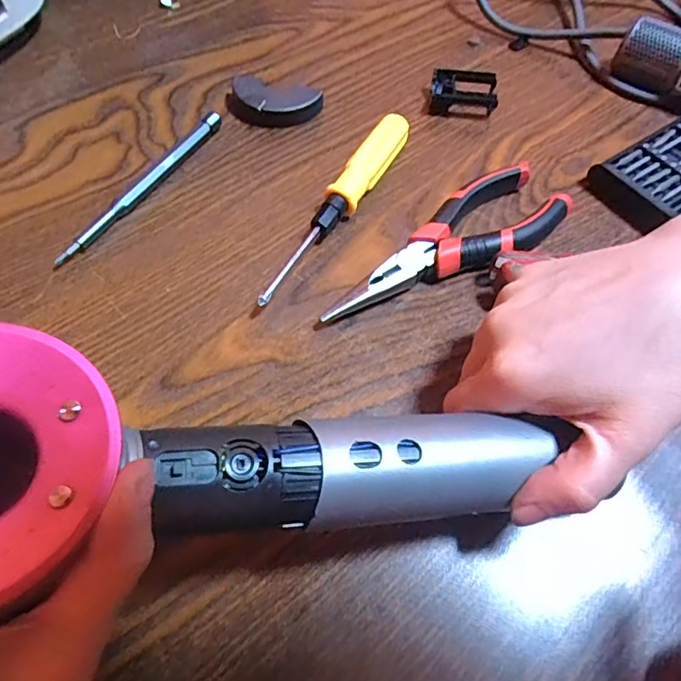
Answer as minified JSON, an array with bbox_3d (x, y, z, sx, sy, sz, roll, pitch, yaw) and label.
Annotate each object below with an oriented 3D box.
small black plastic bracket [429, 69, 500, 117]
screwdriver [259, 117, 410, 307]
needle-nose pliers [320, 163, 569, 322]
[{"bbox_3d":[0.085,-0.172,0.373,0.045,0.017,0.030,12,60,4],"label":"small black plastic bracket"},{"bbox_3d":[0.001,-0.079,0.307,0.017,0.022,0.149,28,62,13],"label":"screwdriver"},{"bbox_3d":[0.056,-0.052,0.295,0.154,0.020,0.047,-27,65,-18],"label":"needle-nose pliers"}]

